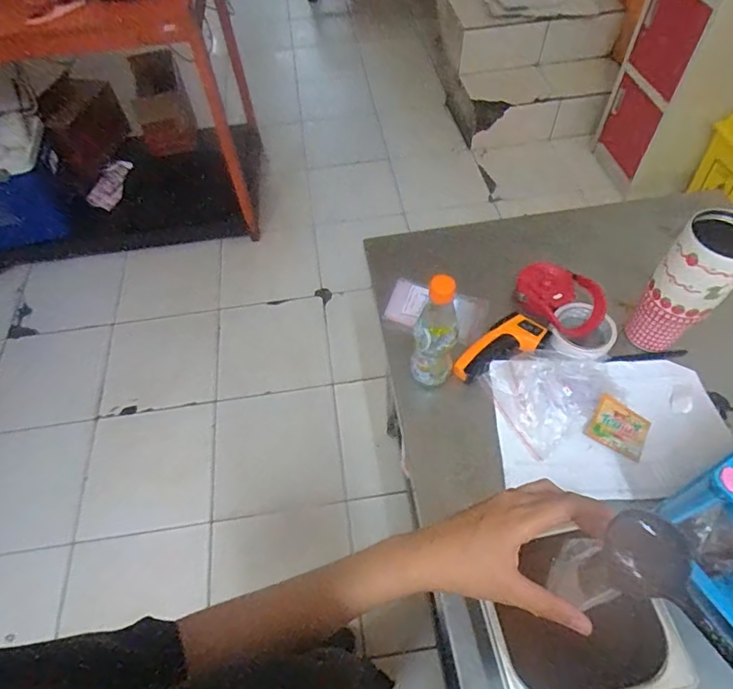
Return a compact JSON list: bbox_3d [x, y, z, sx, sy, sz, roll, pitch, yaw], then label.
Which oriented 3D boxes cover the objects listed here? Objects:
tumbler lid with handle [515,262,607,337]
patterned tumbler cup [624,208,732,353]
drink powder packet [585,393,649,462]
[{"bbox_3d":[0.314,-0.076,0.799,0.144,0.047,0.099,33,64,23],"label":"tumbler lid with handle"},{"bbox_3d":[0.446,-0.081,0.675,0.090,0.205,0.084,37,66,25],"label":"patterned tumbler cup"},{"bbox_3d":[0.354,0.116,0.685,0.076,0.019,0.073,28,62,21],"label":"drink powder packet"}]

